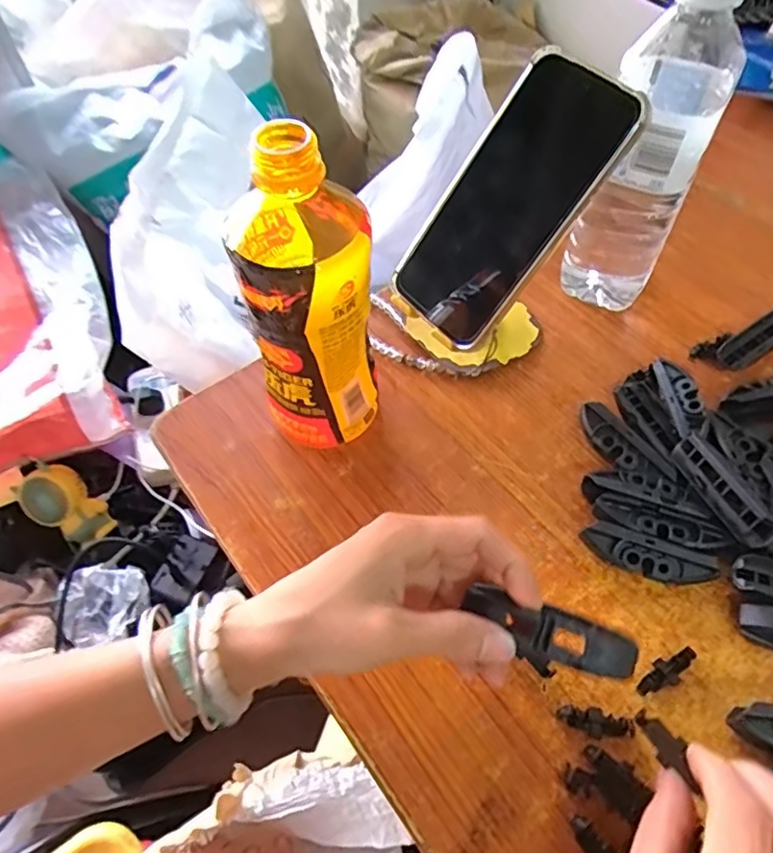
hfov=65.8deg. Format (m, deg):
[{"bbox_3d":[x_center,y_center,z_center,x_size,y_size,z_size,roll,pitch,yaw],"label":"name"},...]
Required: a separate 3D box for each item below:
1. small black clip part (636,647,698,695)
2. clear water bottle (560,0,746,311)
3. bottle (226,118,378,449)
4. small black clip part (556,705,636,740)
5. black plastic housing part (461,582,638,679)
[{"bbox_3d":[0.143,0.125,0.304,0.035,0.008,0.013,-34,61,-19],"label":"small black clip part"},{"bbox_3d":[0.165,-0.168,0.380,0.065,0.208,0.066,20,59,15],"label":"clear water bottle"},{"bbox_3d":[-0.042,-0.066,0.331,0.066,0.185,0.074,-10,56,-4],"label":"bottle"},{"bbox_3d":[0.103,0.145,0.293,0.035,0.004,0.013,3,56,4],"label":"small black clip part"},{"bbox_3d":[0.068,0.089,0.251,0.070,0.012,0.027,17,58,17],"label":"black plastic housing part"}]

